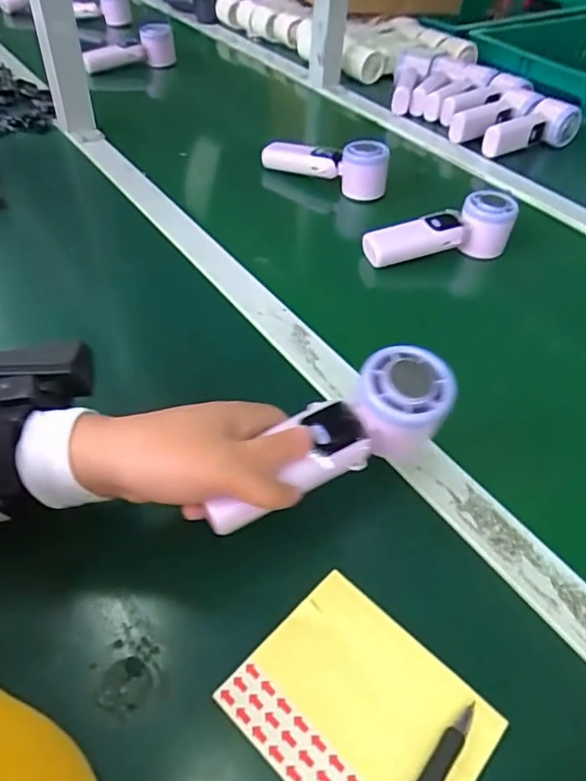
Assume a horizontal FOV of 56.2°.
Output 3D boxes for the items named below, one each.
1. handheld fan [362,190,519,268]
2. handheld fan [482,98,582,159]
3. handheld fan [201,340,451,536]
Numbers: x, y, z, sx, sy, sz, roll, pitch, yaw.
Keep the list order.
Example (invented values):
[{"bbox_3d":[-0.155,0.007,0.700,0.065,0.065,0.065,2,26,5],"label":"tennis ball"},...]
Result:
[{"bbox_3d":[0.157,-0.174,0.597,0.160,0.060,0.046,-7,48,-15],"label":"handheld fan"},{"bbox_3d":[0.349,-0.374,0.807,0.150,0.063,0.051,-25,55,-28],"label":"handheld fan"},{"bbox_3d":[0.026,0.037,0.336,0.166,0.050,0.053,-33,55,-13],"label":"handheld fan"}]

